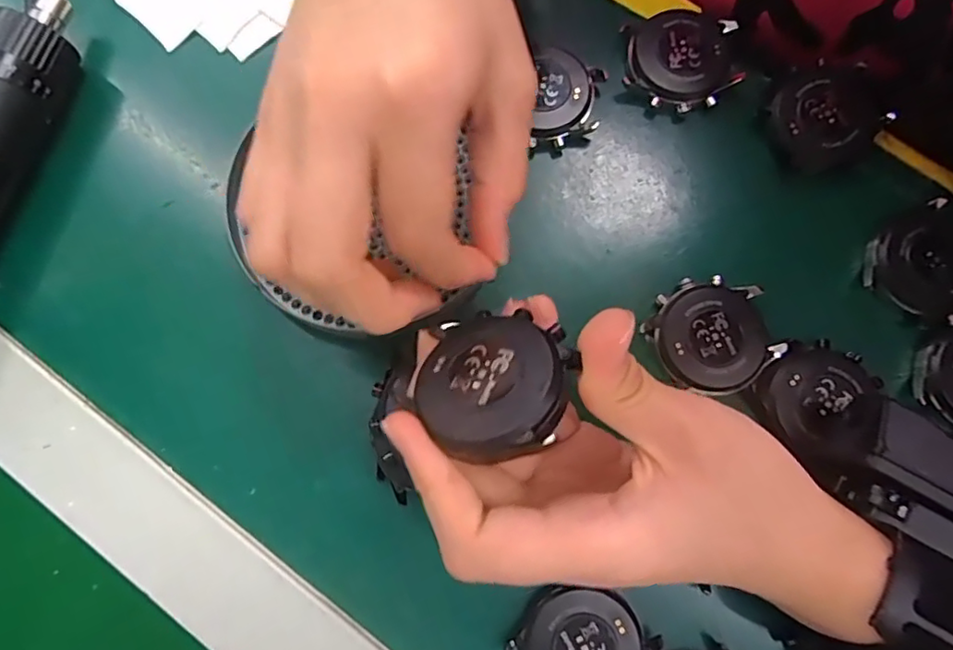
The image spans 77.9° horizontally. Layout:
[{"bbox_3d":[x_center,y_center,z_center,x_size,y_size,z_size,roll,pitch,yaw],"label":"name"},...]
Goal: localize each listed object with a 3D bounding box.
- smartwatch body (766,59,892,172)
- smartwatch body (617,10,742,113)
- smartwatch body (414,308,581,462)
[{"bbox_3d":[0.152,-0.093,0.257,0.044,0.015,0.044,0,78,-1],"label":"smartwatch body"},{"bbox_3d":[0.093,-0.119,0.264,0.050,0.012,0.044,-11,78,-4],"label":"smartwatch body"},{"bbox_3d":[0.005,0.017,0.170,0.045,0.012,0.043,15,61,30],"label":"smartwatch body"}]

